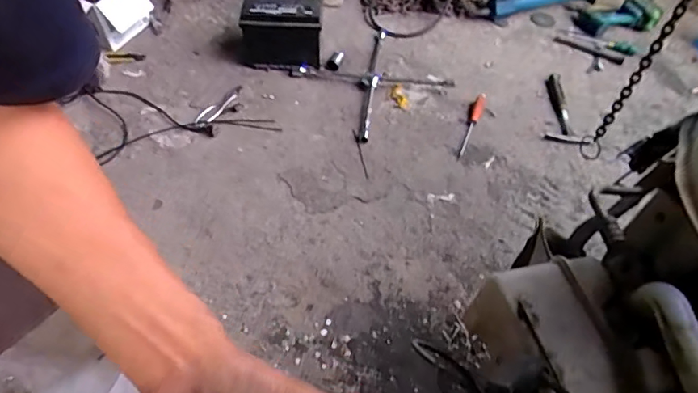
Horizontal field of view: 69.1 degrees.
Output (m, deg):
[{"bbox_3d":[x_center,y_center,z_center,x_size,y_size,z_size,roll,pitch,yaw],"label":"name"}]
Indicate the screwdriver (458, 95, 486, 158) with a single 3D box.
[{"bbox_3d":[0.365,-0.218,1.496,0.040,0.046,0.276,18,53,12],"label":"screwdriver"}]

